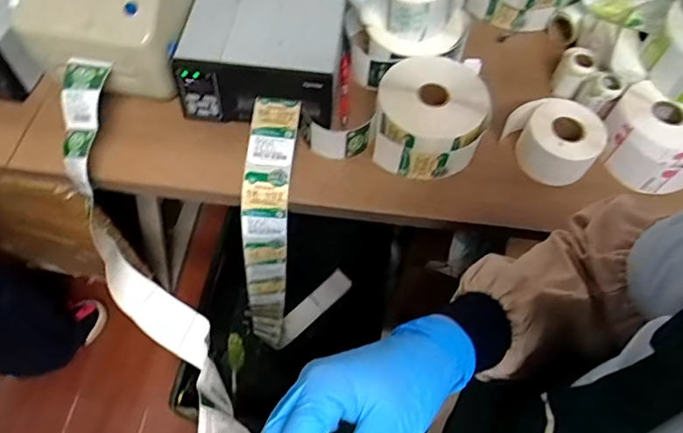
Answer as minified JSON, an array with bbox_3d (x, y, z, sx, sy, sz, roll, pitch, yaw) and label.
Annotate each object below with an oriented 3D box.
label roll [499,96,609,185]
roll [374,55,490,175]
[{"bbox_3d":[0.299,-0.110,0.688,0.090,0.066,0.124,-36,69,-20],"label":"label roll"},{"bbox_3d":[0.129,-0.145,0.703,0.157,0.066,0.179,22,62,9],"label":"roll"}]

